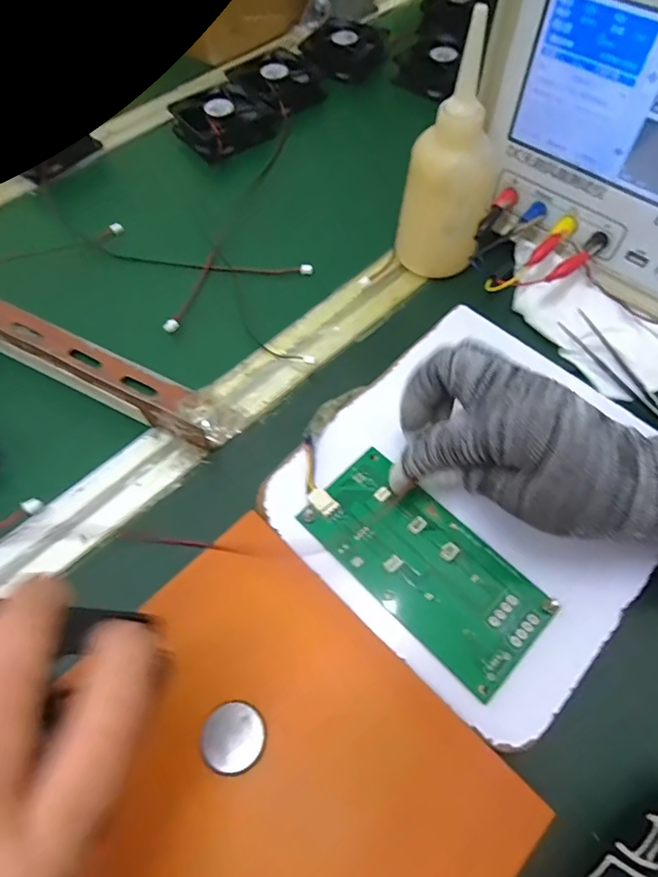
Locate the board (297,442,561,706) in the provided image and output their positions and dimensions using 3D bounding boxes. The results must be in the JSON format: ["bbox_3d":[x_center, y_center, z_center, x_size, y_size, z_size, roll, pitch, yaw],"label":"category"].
[{"bbox_3d":[0.051,0.065,0.278,0.064,0.008,0.133,-41,67,-19],"label":"board"}]

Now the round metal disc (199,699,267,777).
[{"bbox_3d":[-0.044,0.138,0.236,0.028,0.006,0.028,-2,57,3],"label":"round metal disc"}]

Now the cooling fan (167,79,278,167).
[{"bbox_3d":[-0.108,-0.324,0.515,0.089,0.026,0.077,-34,61,-17],"label":"cooling fan"}]

